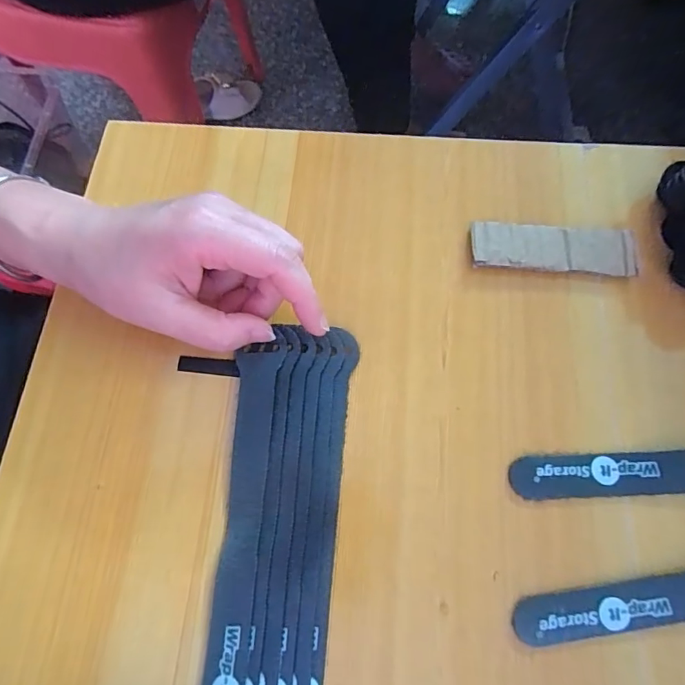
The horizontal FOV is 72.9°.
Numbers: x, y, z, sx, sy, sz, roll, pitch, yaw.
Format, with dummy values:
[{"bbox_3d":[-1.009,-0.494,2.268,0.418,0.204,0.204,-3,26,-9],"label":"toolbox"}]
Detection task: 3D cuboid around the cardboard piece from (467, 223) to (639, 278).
[{"bbox_3d":[0.118,-0.052,0.261,0.090,0.008,0.027,4,72,1],"label":"cardboard piece"}]

